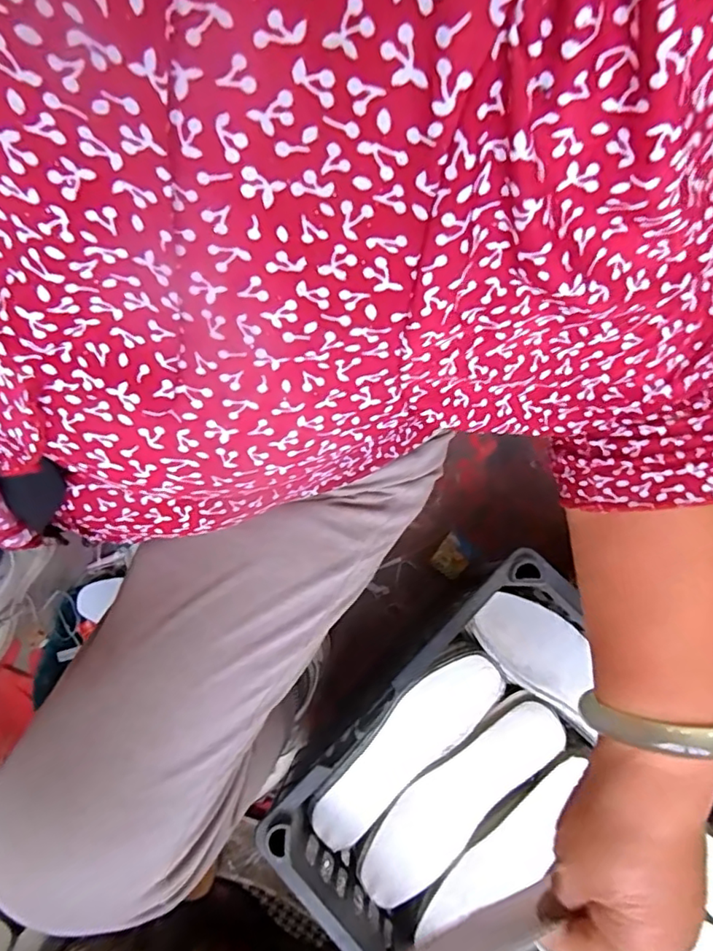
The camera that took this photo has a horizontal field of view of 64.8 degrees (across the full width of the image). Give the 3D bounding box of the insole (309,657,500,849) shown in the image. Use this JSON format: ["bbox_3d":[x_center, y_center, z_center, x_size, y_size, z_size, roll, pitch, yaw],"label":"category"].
[{"bbox_3d":[0.047,0.262,0.547,0.220,0.018,0.066,-39,79,-8],"label":"insole"}]

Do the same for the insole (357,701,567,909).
[{"bbox_3d":[0.098,0.307,0.534,0.229,0.020,0.067,-41,79,-8],"label":"insole"}]

